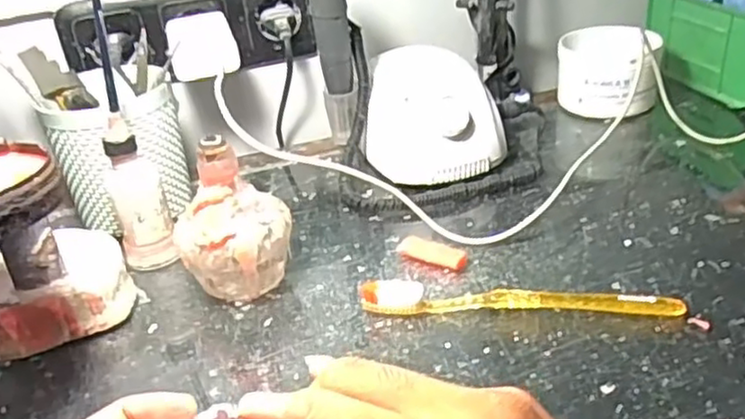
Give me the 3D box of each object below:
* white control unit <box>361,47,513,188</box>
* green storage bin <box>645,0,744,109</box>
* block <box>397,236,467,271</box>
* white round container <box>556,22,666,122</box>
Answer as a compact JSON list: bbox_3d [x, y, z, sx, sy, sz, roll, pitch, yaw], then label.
[{"bbox_3d":[0.051,-0.080,0.599,0.113,0.079,0.123,-4,31,3],"label":"white control unit"},{"bbox_3d":[0.353,-0.162,0.680,0.107,0.078,0.172,-14,32,-14],"label":"green storage bin"},{"bbox_3d":[0.041,0.031,0.485,0.050,0.011,0.017,13,36,28],"label":"block"},{"bbox_3d":[0.221,-0.130,0.665,0.092,0.073,0.086,4,33,16],"label":"white round container"}]

